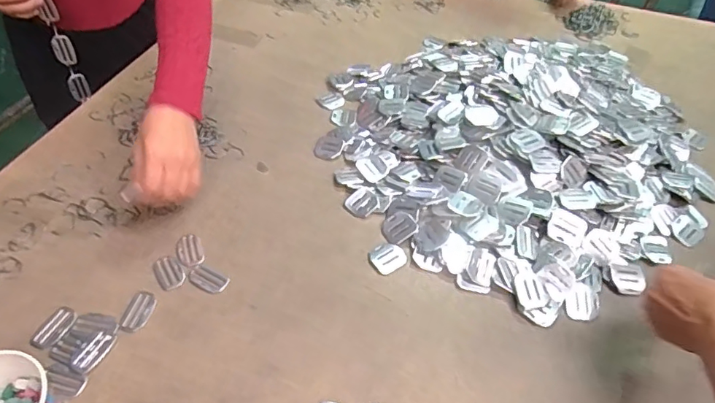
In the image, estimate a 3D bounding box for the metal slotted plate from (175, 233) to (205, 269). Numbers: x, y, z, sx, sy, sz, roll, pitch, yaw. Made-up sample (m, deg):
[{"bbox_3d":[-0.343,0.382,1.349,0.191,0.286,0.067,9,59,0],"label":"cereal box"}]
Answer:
[{"bbox_3d":[-0.194,0.057,0.569,0.029,0.004,0.047,-12,49,-14],"label":"metal slotted plate"}]

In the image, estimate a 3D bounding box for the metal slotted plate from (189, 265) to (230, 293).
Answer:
[{"bbox_3d":[-0.167,0.087,0.546,0.045,0.004,0.027,21,49,16],"label":"metal slotted plate"}]

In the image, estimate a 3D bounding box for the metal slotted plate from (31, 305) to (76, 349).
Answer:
[{"bbox_3d":[-0.308,0.127,0.497,0.028,0.004,0.046,16,48,12],"label":"metal slotted plate"}]

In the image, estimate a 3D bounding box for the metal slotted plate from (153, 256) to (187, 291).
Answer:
[{"bbox_3d":[-0.210,0.079,0.547,0.029,0.004,0.042,-28,55,-26],"label":"metal slotted plate"}]

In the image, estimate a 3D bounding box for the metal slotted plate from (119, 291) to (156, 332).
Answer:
[{"bbox_3d":[-0.231,0.116,0.517,0.026,0.004,0.046,10,47,6],"label":"metal slotted plate"}]

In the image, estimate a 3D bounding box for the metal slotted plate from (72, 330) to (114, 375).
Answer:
[{"bbox_3d":[-0.259,0.147,0.480,0.025,0.004,0.043,18,48,13],"label":"metal slotted plate"}]

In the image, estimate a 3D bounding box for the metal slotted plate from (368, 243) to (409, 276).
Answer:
[{"bbox_3d":[0.036,0.066,0.576,0.041,0.004,0.037,-25,53,-24],"label":"metal slotted plate"}]

